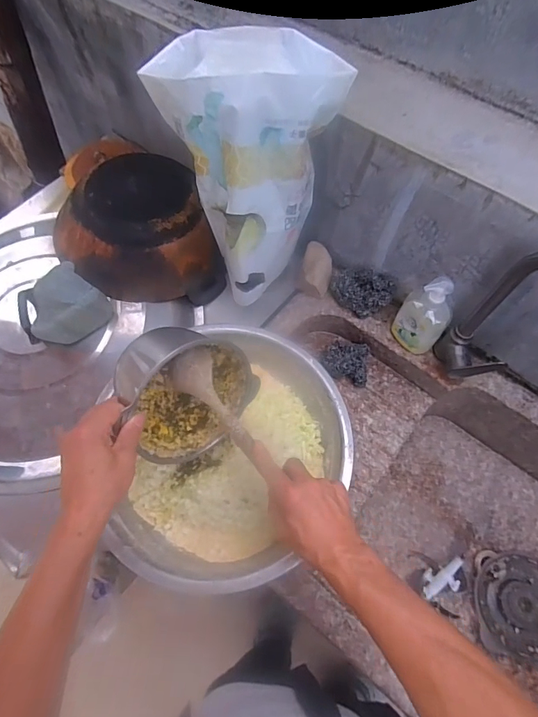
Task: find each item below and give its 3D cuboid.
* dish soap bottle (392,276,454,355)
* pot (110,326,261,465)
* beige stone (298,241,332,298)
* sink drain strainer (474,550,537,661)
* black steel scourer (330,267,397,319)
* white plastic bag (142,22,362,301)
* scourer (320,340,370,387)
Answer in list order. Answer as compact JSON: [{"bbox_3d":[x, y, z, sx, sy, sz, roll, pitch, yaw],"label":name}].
[{"bbox_3d":[0.270,-0.076,0.714,0.082,0.156,0.056,33,69,13],"label":"dish soap bottle"},{"bbox_3d":[-0.112,0.038,0.536,0.172,0.160,0.151,-37,81,-32],"label":"pot"},{"bbox_3d":[0.094,-0.175,0.823,0.062,0.054,0.109,14,66,5],"label":"beige stone"},{"bbox_3d":[0.482,0.467,0.783,0.179,0.025,0.168,8,66,3],"label":"sink drain strainer"},{"bbox_3d":[0.177,-0.137,0.795,0.124,0.061,0.078,36,70,14],"label":"black steel scourer"},{"bbox_3d":[-0.025,-0.293,0.644,0.202,0.351,0.178,-39,72,-17],"label":"white plastic bag"},{"bbox_3d":[0.153,0.002,0.814,0.091,0.035,0.078,18,67,7],"label":"scourer"}]

